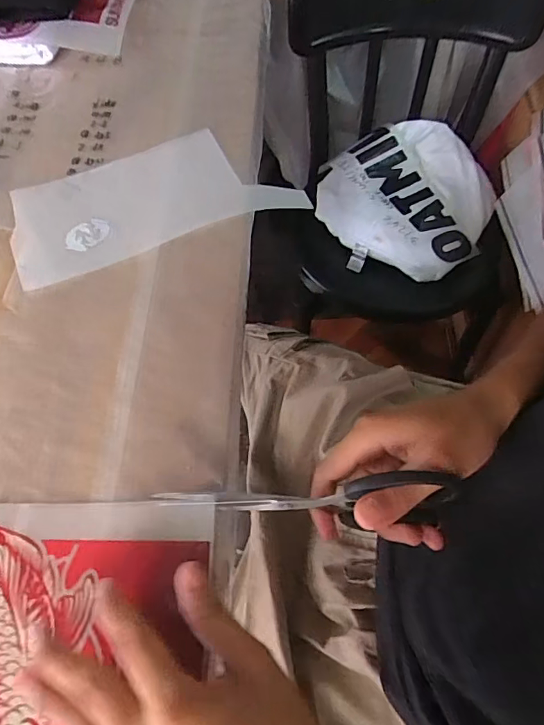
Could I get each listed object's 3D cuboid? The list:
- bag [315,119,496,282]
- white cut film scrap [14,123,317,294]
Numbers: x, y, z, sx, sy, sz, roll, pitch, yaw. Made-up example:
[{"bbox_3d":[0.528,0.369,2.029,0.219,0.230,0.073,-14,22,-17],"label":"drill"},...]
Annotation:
[{"bbox_3d":[0.240,-0.301,0.857,0.307,0.067,0.293,15,64,9],"label":"bag"},{"bbox_3d":[-0.112,-0.156,0.447,0.253,0.019,0.120,-24,66,-9],"label":"white cut film scrap"}]

